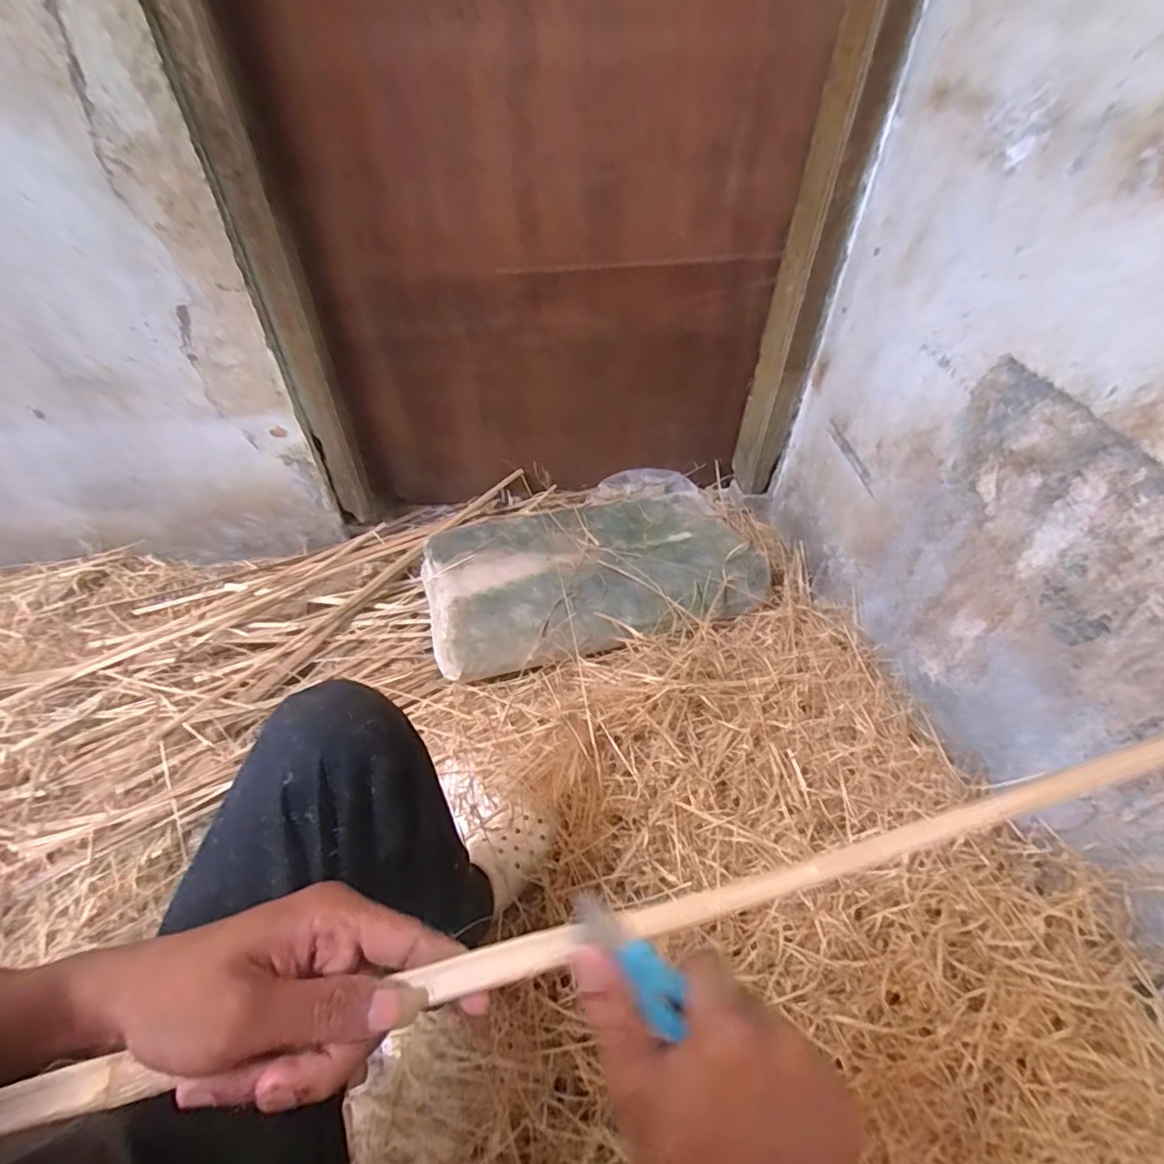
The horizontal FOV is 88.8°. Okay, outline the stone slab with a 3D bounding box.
[{"bbox_3d":[0.015,-0.028,1.100,0.599,0.073,0.336,-13,49,-11],"label":"stone slab"}]

